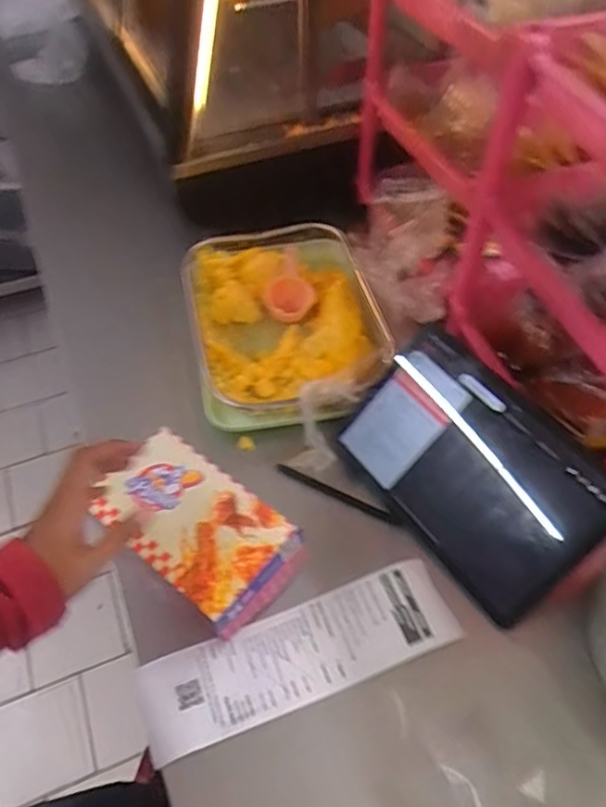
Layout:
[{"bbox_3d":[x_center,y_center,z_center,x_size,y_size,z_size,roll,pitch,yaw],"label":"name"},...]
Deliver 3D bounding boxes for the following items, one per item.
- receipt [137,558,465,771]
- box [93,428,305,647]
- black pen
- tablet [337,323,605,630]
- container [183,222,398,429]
[{"bbox_3d":[-0.001,0.215,0.519,0.266,0.008,0.079,-18,55,-11],"label":"receipt"},{"bbox_3d":[-0.099,0.118,0.563,0.177,0.067,0.107,33,59,24],"label":"box"},{"bbox_3d":[0.035,0.093,0.626,0.136,0.013,0.010,25,56,19],"label":"black pen"},{"bbox_3d":[0.153,0.061,0.566,0.162,0.014,0.246,-50,60,15],"label":"tablet"},{"bbox_3d":[-0.025,-0.110,0.746,0.218,0.069,0.326,-10,52,-7],"label":"container"}]

